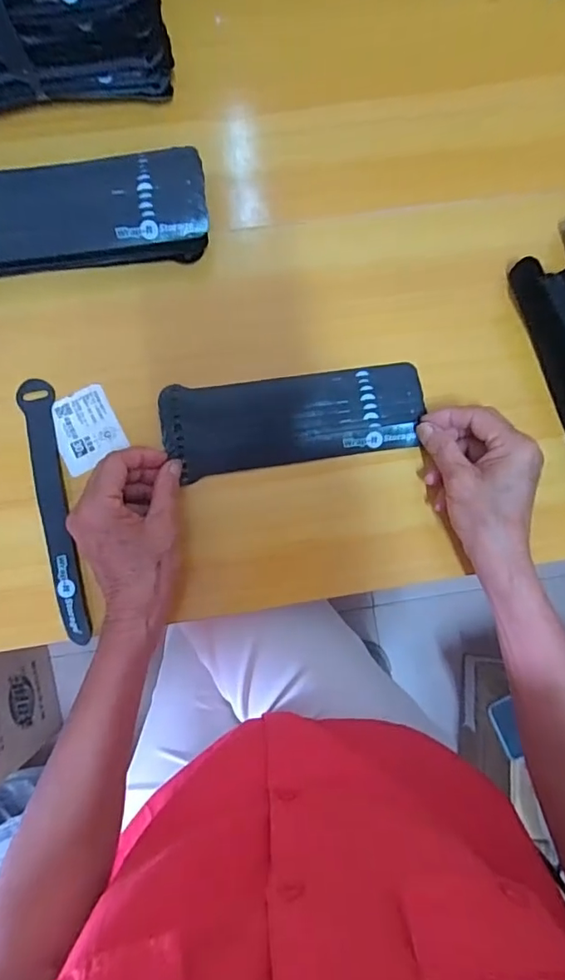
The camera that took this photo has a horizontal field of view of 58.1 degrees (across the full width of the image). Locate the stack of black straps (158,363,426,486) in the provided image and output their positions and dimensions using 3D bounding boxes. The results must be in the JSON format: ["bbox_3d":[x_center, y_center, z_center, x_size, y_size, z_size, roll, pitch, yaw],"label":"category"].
[{"bbox_3d":[0.009,-0.055,0.392,0.196,0.015,0.069,-8,85,-3],"label":"stack of black straps"}]

